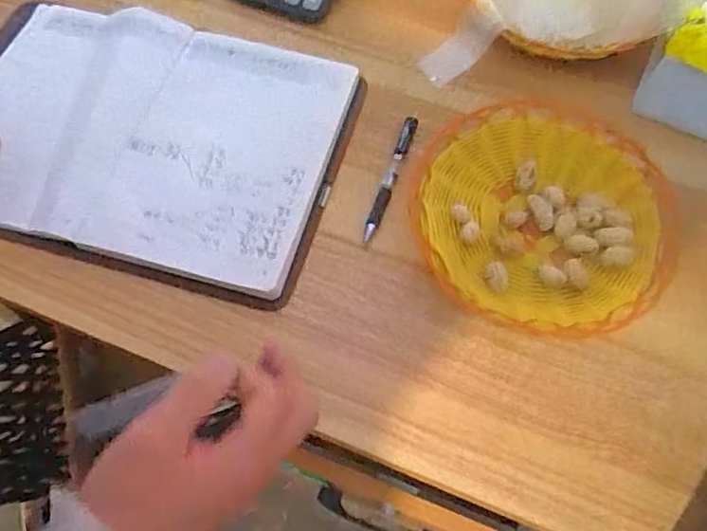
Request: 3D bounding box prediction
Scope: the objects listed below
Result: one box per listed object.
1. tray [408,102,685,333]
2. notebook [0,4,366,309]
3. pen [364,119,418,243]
[{"bbox_3d":[0.157,-0.044,0.461,0.207,0.031,0.201,-39,72,-17],"label":"tray"},{"bbox_3d":[-0.191,-0.120,0.499,0.356,0.018,0.251,15,66,5],"label":"notebook"},{"bbox_3d":[0.033,-0.077,0.488,0.012,0.009,0.128,19,66,7],"label":"pen"}]

